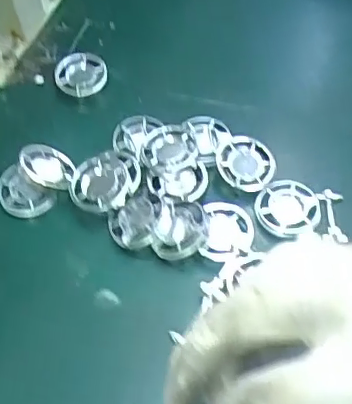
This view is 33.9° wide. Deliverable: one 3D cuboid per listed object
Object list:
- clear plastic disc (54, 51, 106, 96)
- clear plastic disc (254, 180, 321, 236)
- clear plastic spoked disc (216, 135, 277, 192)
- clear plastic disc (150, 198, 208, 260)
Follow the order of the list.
[{"bbox_3d":[-0.073,-0.098,0.444,0.036,0.010,0.037,21,65,2],"label":"clear plastic disc"},{"bbox_3d":[0.070,0.003,0.361,0.039,0.009,0.038,-2,55,3],"label":"clear plastic disc"},{"bbox_3d":[0.046,-0.027,0.379,0.039,0.011,0.037,-2,55,3],"label":"clear plastic spoked disc"},{"bbox_3d":[0.002,0.014,0.349,0.035,0.011,0.037,-2,55,3],"label":"clear plastic disc"}]

